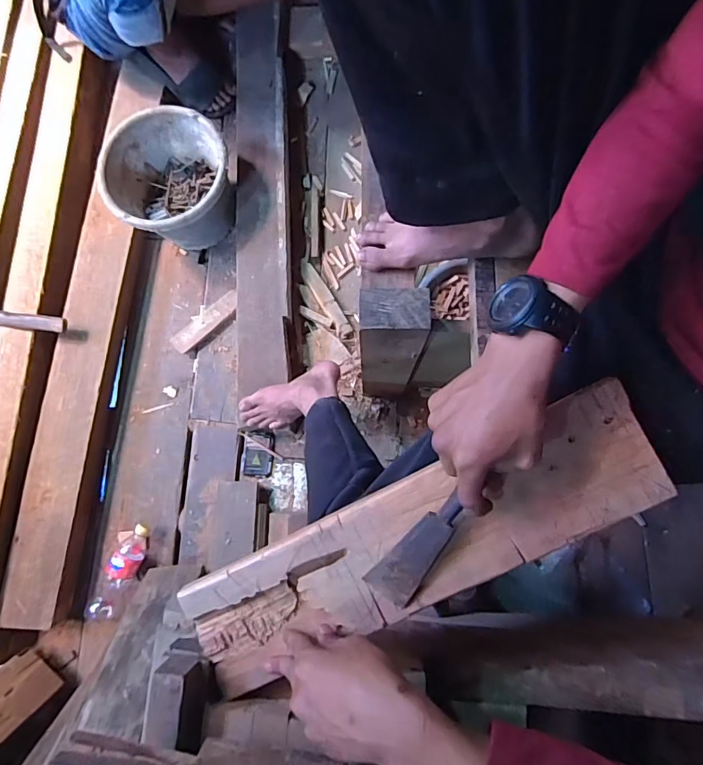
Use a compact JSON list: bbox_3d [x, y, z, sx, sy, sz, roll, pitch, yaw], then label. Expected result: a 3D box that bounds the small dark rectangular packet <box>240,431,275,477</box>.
[{"bbox_3d":[-0.219,0.168,1.065,0.068,0.012,0.104,3,80,1],"label":"small dark rectangular packet"}]

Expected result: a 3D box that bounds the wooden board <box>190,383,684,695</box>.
[{"bbox_3d":[0.058,0.153,0.437,0.463,0.023,0.120,-25,80,6],"label":"wooden board"}]

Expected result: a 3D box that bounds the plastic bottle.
[{"bbox_3d":[-0.493,0.408,0.988,0.060,0.072,0.201,24,81,5],"label":"plastic bottle"}]

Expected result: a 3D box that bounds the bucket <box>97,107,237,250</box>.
[{"bbox_3d":[-0.413,-0.454,1.079,0.275,0.195,0.280,0,80,1],"label":"bucket"}]

